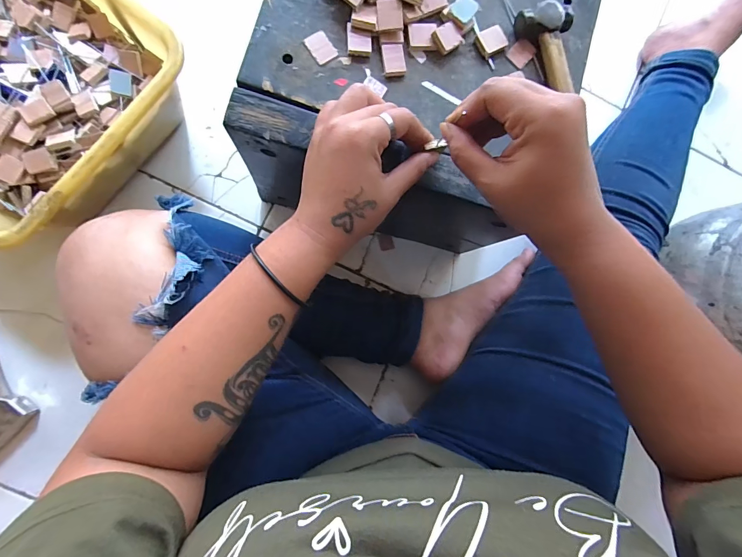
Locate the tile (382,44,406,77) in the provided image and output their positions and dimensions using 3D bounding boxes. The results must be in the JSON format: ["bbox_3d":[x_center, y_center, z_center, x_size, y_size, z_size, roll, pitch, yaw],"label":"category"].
[{"bbox_3d":[0.019,-0.179,0.306,0.019,0.005,0.025,-6,88,-8],"label":"tile"}]

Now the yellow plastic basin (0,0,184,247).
[{"bbox_3d":[-0.363,-0.198,0.404,0.260,0.129,0.260,39,83,-4],"label":"yellow plastic basin"}]

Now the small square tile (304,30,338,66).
[{"bbox_3d":[-0.040,-0.186,0.301,0.019,0.004,0.025,-35,92,-7],"label":"small square tile"}]

